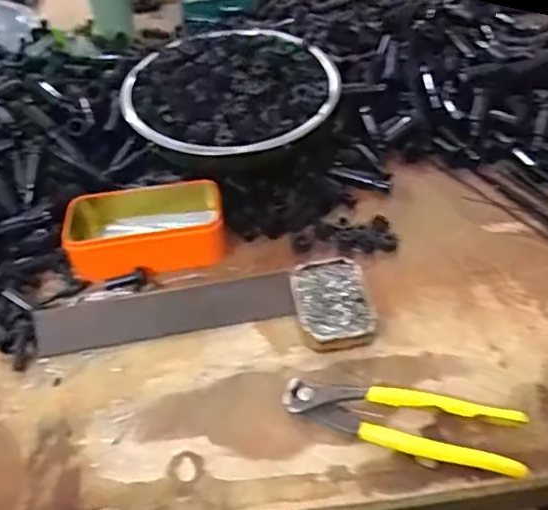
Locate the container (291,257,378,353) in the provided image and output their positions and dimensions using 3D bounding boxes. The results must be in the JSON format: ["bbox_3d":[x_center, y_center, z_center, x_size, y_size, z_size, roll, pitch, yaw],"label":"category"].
[{"bbox_3d":[0.049,0.039,0.487,0.061,0.022,0.086,-8,43,-4],"label":"container"}]

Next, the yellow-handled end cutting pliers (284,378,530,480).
[{"bbox_3d":[0.091,0.115,0.414,0.166,0.011,0.048,12,45,17],"label":"yellow-handled end cutting pliers"}]

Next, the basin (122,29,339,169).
[{"bbox_3d":[-0.042,-0.167,0.616,0.197,0.080,0.200,32,54,32],"label":"basin"}]

